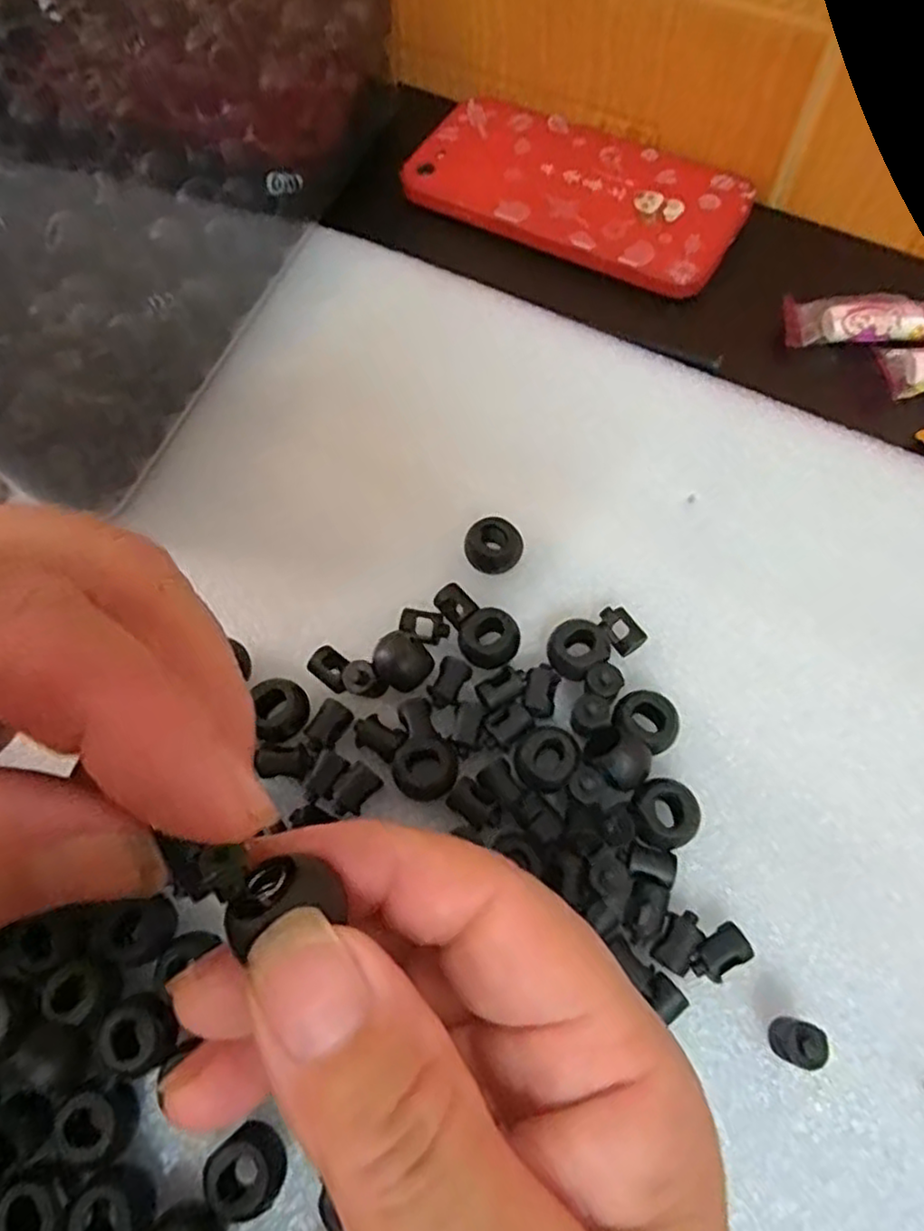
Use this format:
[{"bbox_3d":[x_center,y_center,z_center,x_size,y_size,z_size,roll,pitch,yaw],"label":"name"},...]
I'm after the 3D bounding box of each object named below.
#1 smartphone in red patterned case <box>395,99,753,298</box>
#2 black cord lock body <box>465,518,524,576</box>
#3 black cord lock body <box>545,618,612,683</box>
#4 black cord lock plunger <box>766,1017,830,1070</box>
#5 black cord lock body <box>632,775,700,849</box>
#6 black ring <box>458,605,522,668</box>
[{"bbox_3d":[0.047,-0.182,0.302,0.138,0.008,0.069,29,70,15],"label":"smartphone in red patterned case"},{"bbox_3d":[0.010,-0.021,0.223,0.018,0.011,0.014,0,66,3],"label":"black cord lock body"},{"bbox_3d":[0.034,0.010,0.209,0.018,0.012,0.016,-40,70,-14],"label":"black cord lock body"},{"bbox_3d":[0.079,0.100,0.166,0.008,0.014,0.009,10,67,7],"label":"black cord lock plunger"},{"bbox_3d":[0.054,0.053,0.189,0.017,0.012,0.017,-1,66,2],"label":"black cord lock body"},{"bbox_3d":[0.008,0.007,0.211,0.017,0.010,0.015,-25,67,-8],"label":"black ring"}]

